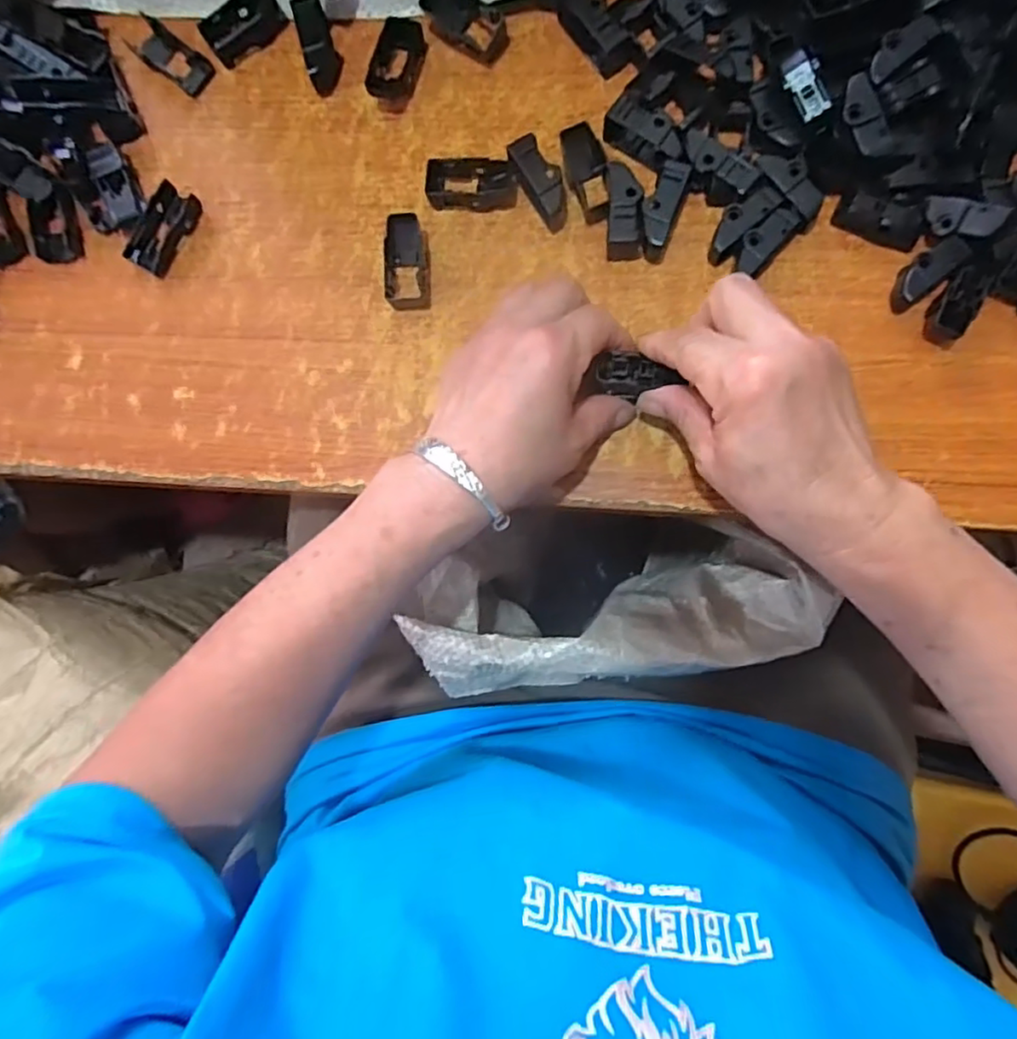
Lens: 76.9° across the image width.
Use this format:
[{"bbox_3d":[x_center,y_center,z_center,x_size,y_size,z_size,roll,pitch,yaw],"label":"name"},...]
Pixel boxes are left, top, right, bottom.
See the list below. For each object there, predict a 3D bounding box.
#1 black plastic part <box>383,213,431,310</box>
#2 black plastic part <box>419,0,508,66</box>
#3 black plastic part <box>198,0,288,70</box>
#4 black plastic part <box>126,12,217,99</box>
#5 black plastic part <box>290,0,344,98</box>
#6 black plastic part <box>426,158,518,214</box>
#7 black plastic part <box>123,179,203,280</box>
[{"bbox_3d":[-0.060,-0.150,0.374,0.024,0.018,0.050,-3,87,6],"label":"black plastic part"},{"bbox_3d":[-0.027,-0.299,0.383,0.049,0.023,0.022,30,91,7],"label":"black plastic part"},{"bbox_3d":[-0.166,-0.310,0.399,0.049,0.015,0.029,-34,84,3],"label":"black plastic part"},{"bbox_3d":[-0.216,-0.294,0.406,0.059,0.010,0.024,36,91,7],"label":"black plastic part"},{"bbox_3d":[-0.118,-0.294,0.393,0.018,0.016,0.056,-15,86,5],"label":"black plastic part"},{"bbox_3d":[-0.021,-0.198,0.377,0.051,0.013,0.028,2,87,6],"label":"black plastic part"},{"bbox_3d":[-0.214,-0.180,0.397,0.026,0.009,0.054,30,91,7],"label":"black plastic part"}]

